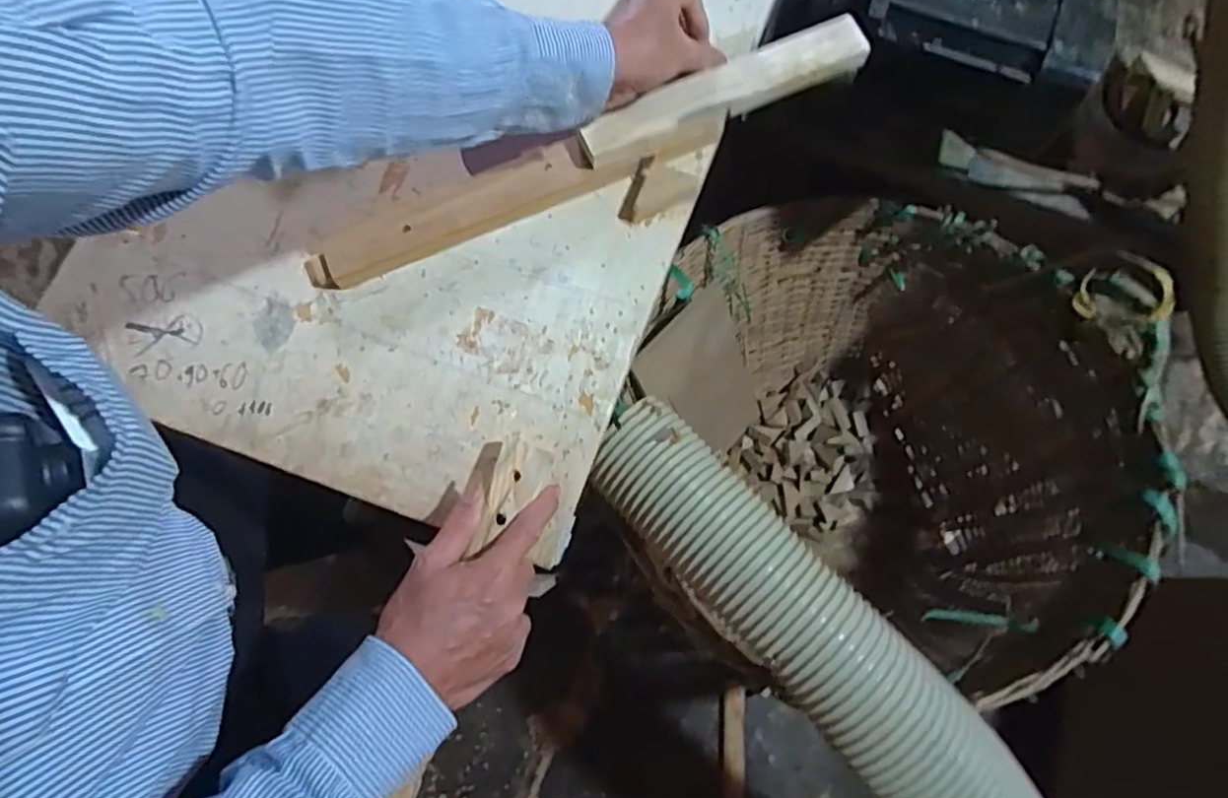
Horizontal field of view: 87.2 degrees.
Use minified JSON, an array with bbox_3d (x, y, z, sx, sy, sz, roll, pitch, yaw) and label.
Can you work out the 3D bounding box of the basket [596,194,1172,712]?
[{"bbox_3d":[0.399,0.060,1.125,0.698,0.592,0.737,-5,76,-2],"label":"basket"}]

